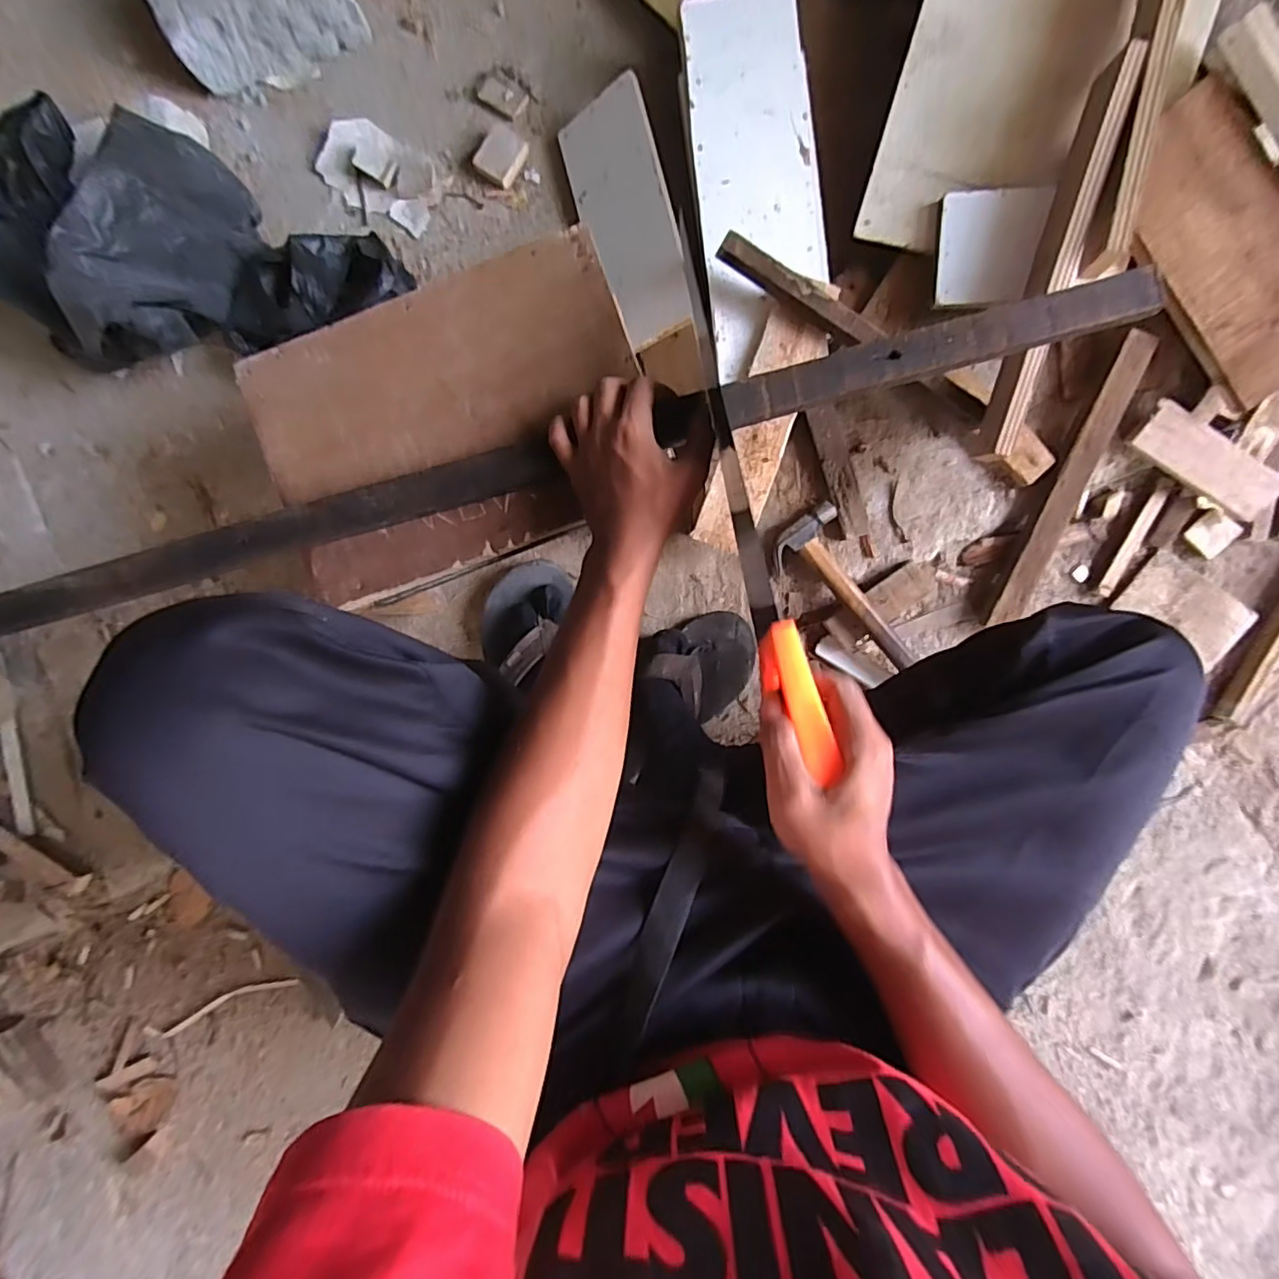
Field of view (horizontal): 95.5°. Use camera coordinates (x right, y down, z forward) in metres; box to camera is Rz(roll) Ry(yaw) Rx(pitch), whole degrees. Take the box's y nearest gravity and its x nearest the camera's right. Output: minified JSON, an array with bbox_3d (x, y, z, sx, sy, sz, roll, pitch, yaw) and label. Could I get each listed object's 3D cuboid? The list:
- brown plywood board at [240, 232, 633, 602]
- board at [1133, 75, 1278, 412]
[{"bbox_3d":[-0.155,-0.178,0.479,0.307,0.012,0.220,-19,93,4],"label":"brown plywood board"},{"bbox_3d":[0.583,-0.378,0.563,0.131,0.021,0.284,-39,96,13],"label":"board"}]

